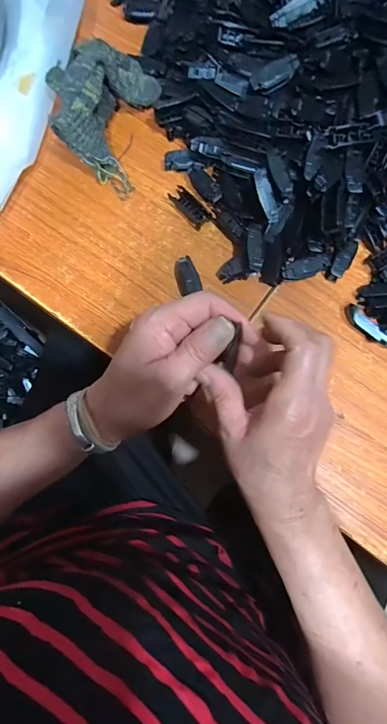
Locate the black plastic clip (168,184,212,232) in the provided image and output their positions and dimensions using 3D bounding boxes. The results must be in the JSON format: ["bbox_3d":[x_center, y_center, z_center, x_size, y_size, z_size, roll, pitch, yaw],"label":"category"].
[{"bbox_3d":[-0.004,-0.159,0.397,0.019,0.014,0.044,-42,82,-9],"label":"black plastic clip"}]

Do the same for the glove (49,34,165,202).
[{"bbox_3d":[-0.094,-0.254,0.382,0.089,0.077,0.128,14,78,2],"label":"glove"}]

